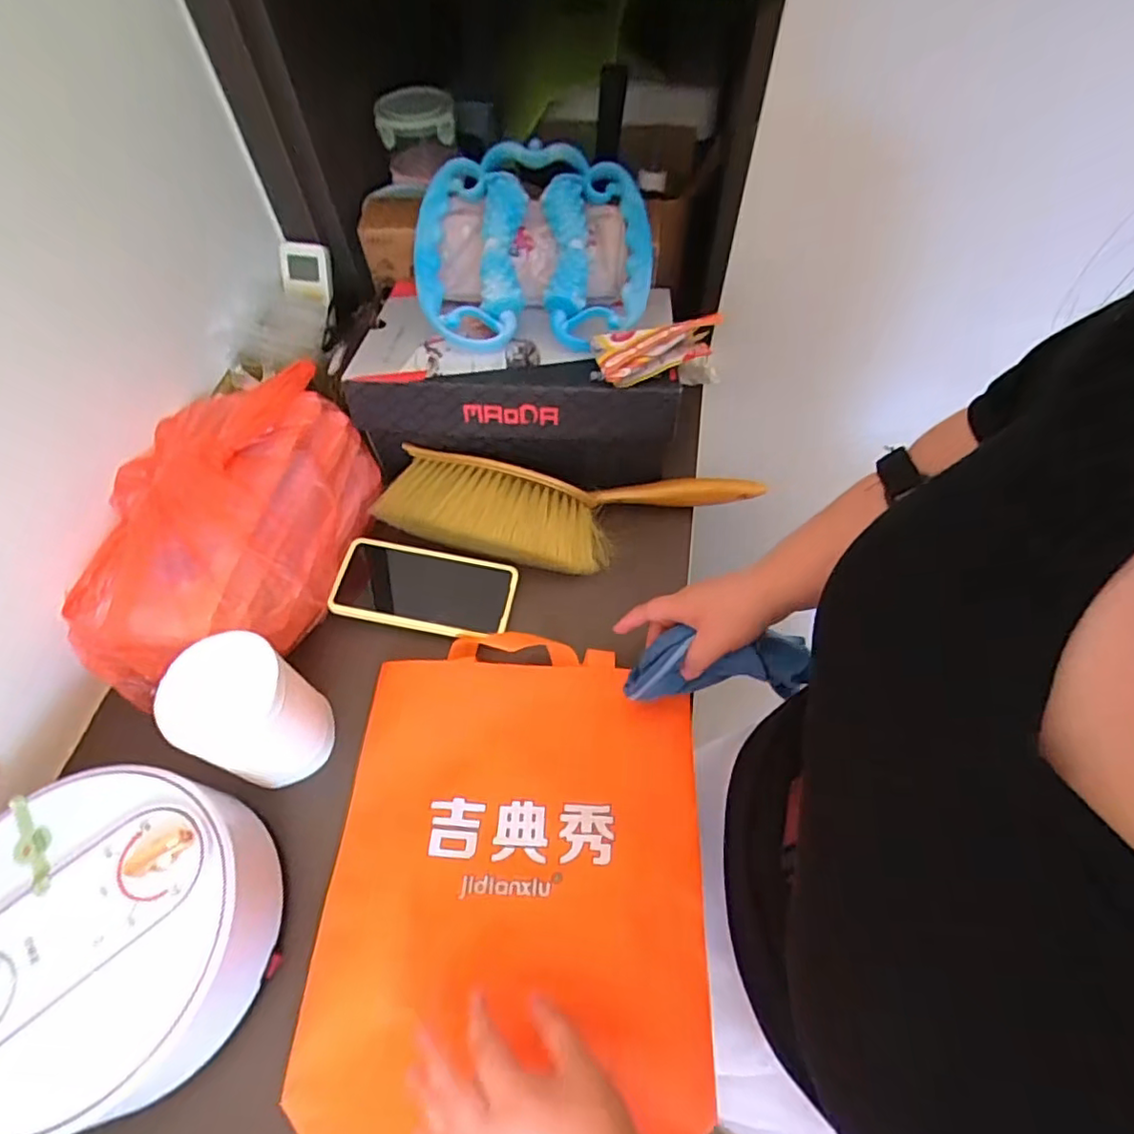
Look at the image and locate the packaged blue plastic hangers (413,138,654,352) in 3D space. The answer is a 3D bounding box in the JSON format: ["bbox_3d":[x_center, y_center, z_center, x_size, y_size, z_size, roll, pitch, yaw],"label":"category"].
[{"bbox_3d":[-0.033,-0.320,0.622,0.233,0.078,0.228,-2,80,-2],"label":"packaged blue plastic hangers"}]

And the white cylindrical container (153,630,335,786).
[{"bbox_3d":[-0.239,0.114,0.463,0.083,0.109,0.085,-1,58,1],"label":"white cylindrical container"}]

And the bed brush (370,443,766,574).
[{"bbox_3d":[0.005,-0.056,0.610,0.372,0.056,0.108,2,59,2],"label":"bed brush"}]

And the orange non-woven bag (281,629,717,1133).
[{"bbox_3d":[-0.036,0.232,0.453,0.271,0.025,0.365,2,59,3],"label":"orange non-woven bag"}]

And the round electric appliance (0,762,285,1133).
[{"bbox_3d":[-0.303,0.245,0.402,0.177,0.087,0.189,-1,58,1],"label":"round electric appliance"}]

